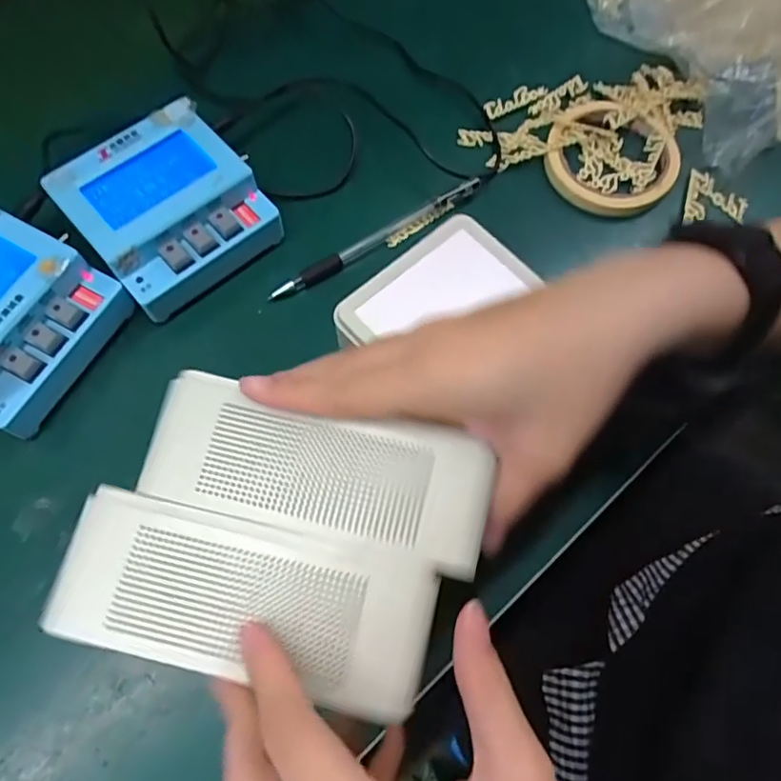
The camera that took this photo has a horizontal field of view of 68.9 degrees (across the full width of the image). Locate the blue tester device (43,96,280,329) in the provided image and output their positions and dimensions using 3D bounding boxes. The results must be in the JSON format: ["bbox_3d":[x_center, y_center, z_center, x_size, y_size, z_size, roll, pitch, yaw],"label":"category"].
[{"bbox_3d":[-0.136,-0.111,0.356,0.100,0.051,0.098,-39,74,-14],"label":"blue tester device"}]

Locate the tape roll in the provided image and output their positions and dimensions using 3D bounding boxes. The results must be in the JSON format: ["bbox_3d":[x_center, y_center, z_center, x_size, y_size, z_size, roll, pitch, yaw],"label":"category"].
[{"bbox_3d":[0.157,-0.168,0.401,0.091,0.011,0.096,0,69,0],"label":"tape roll"}]

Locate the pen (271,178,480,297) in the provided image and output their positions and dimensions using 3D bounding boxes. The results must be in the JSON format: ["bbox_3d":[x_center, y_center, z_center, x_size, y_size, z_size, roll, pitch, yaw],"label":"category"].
[{"bbox_3d":[-0.008,-0.100,0.376,0.159,0.014,0.008,-32,72,-12],"label":"pen"}]

